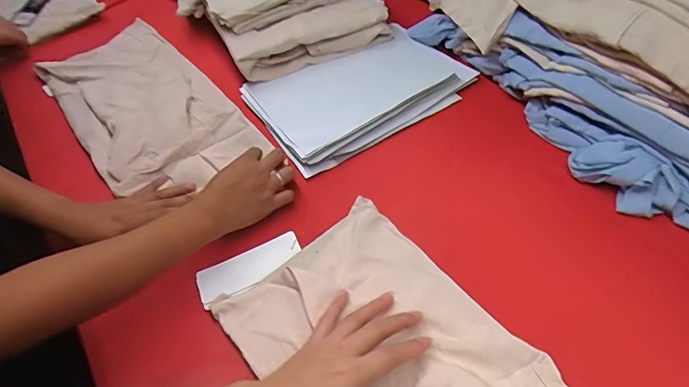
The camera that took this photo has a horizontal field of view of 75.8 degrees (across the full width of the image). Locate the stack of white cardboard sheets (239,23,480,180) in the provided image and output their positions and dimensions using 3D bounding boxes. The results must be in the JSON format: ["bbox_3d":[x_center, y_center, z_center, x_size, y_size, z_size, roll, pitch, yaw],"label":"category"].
[{"bbox_3d":[0.015,-0.159,0.682,0.291,0.032,0.215,-30,45,-8],"label":"stack of white cardboard sheets"}]

